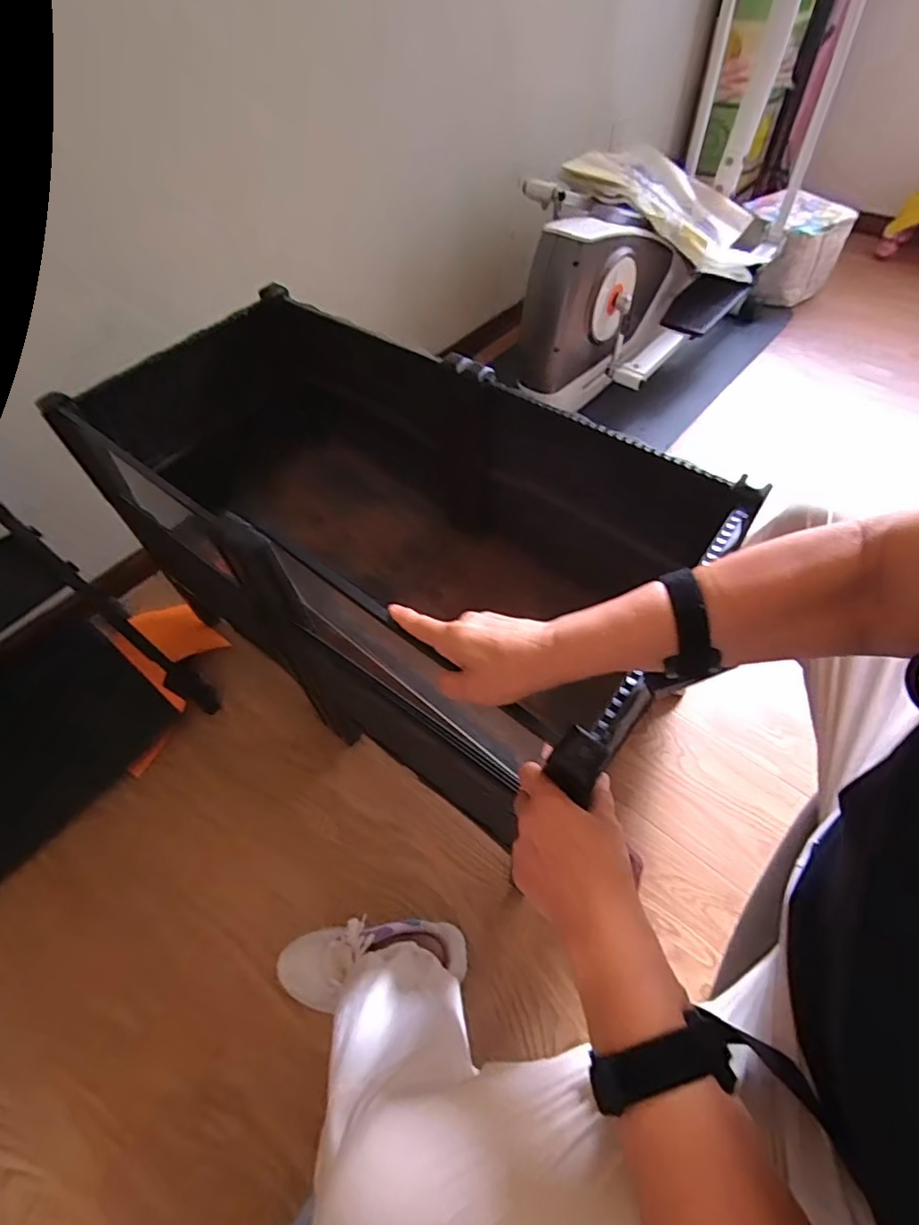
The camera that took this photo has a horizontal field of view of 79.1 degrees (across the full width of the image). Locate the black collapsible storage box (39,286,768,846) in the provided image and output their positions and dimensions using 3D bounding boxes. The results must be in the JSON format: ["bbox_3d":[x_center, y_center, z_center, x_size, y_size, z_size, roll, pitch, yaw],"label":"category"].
[{"bbox_3d":[-0.124,-0.127,0.788,0.861,0.368,0.398,31,64,22],"label":"black collapsible storage box"}]

